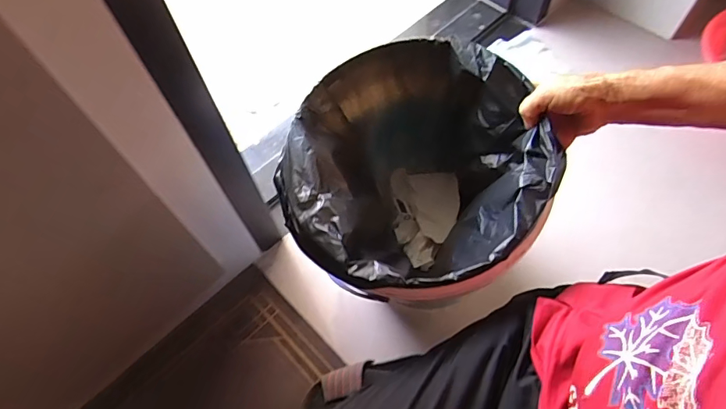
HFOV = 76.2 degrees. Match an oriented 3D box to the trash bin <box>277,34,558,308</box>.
[{"bbox_3d":[0.063,-0.002,0.599,0.274,0.270,0.275,-2,63,3],"label":"trash bin"}]

